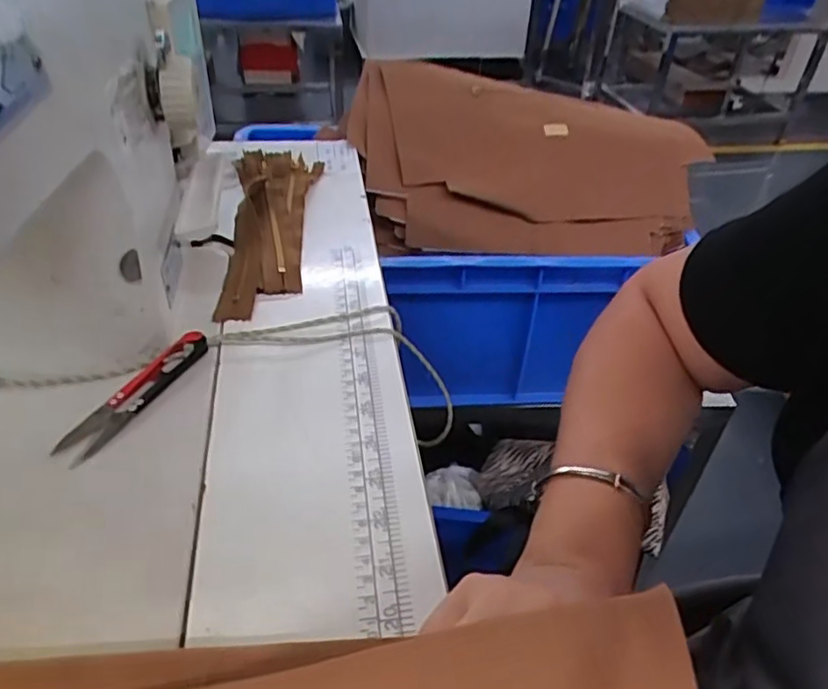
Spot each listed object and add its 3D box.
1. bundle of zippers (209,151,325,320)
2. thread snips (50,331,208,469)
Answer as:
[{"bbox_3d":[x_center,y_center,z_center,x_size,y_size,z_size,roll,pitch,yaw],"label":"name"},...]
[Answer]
[{"bbox_3d":[-0.114,-0.103,0.527,0.072,0.024,0.244,-2,39,-8],"label":"bundle of zippers"},{"bbox_3d":[-0.157,0.025,0.363,0.026,0.013,0.102,18,41,16],"label":"thread snips"}]

